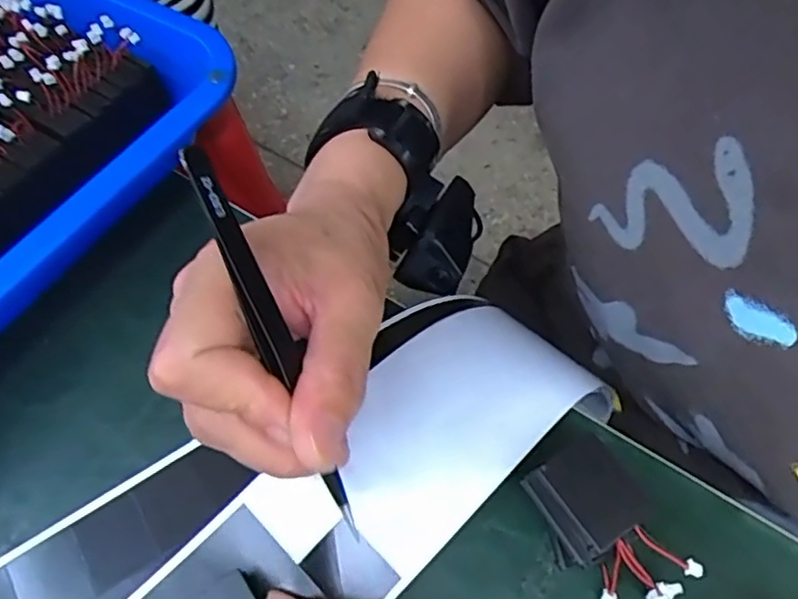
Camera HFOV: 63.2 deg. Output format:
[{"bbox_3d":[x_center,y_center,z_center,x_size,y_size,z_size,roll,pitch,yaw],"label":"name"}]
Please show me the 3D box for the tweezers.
[{"bbox_3d":[-0.038,0.014,0.204,0.010,0.010,0.128,-24,98,-16],"label":"tweezers"}]

